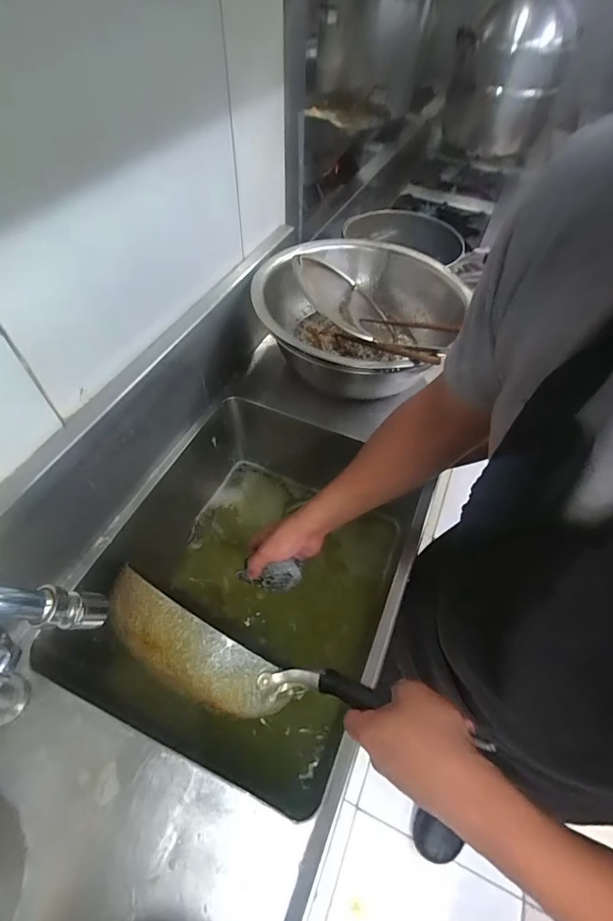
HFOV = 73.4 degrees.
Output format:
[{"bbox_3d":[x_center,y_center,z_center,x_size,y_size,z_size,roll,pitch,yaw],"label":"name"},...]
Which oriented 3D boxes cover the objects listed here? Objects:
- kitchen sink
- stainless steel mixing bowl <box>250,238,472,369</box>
[{"bbox_3d":[-0.089,0.161,0.628,0.422,0.214,0.463,22,55,13],"label":"kitchen sink"},{"bbox_3d":[0.078,-0.242,0.692,0.306,0.109,0.330,1,53,-2],"label":"stainless steel mixing bowl"}]

